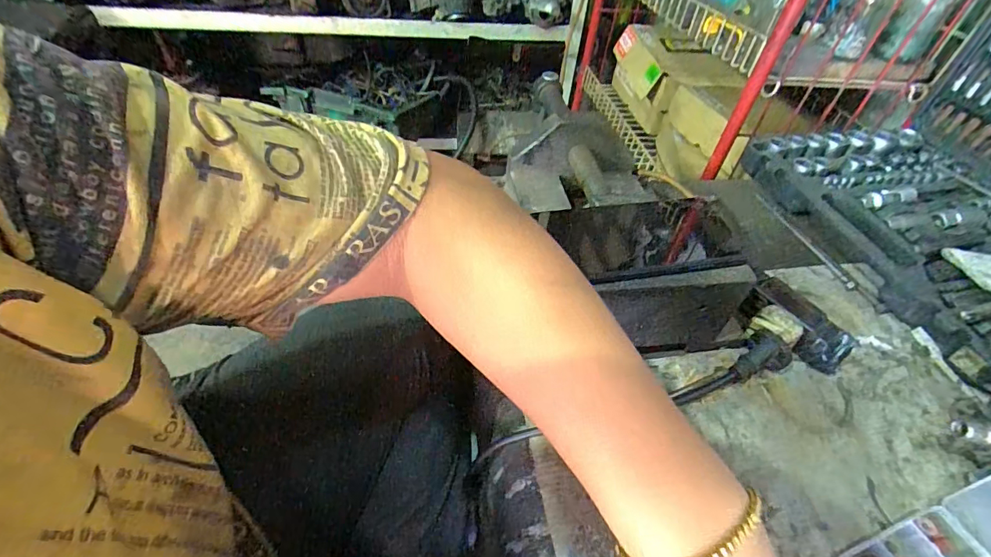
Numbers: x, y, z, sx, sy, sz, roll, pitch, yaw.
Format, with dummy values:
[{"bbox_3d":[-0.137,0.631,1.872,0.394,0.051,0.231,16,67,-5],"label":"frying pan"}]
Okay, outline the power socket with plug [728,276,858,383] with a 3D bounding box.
[{"bbox_3d":[0.243,0.056,0.399,0.098,0.039,0.091,-29,56,-27],"label":"power socket with plug"}]

